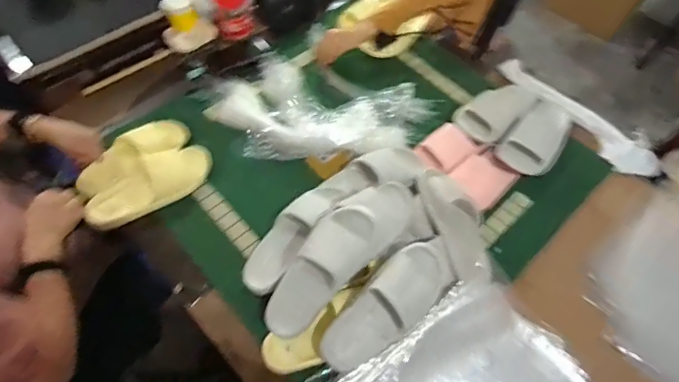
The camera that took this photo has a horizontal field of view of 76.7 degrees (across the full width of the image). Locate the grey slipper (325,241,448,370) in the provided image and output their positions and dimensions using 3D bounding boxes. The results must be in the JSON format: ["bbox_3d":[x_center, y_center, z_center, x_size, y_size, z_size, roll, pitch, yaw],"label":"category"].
[{"bbox_3d":[0.086,0.200,0.753,0.282,0.081,0.107,-42,70,-8],"label":"grey slipper"}]

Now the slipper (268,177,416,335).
[{"bbox_3d":[0.000,0.112,0.788,0.111,0.091,0.353,41,79,18],"label":"slipper"}]

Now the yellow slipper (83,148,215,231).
[{"bbox_3d":[-0.407,-0.016,0.923,0.267,0.075,0.109,-28,99,-22],"label":"yellow slipper"}]

